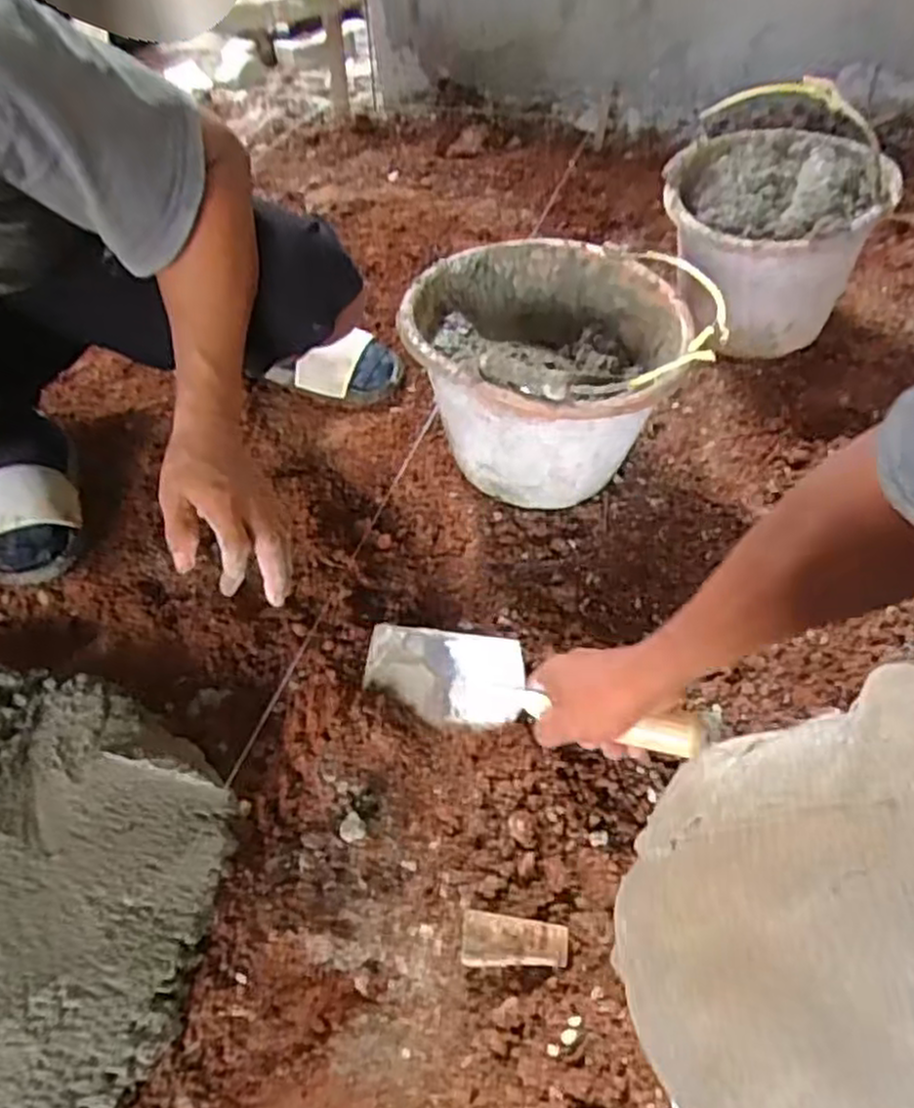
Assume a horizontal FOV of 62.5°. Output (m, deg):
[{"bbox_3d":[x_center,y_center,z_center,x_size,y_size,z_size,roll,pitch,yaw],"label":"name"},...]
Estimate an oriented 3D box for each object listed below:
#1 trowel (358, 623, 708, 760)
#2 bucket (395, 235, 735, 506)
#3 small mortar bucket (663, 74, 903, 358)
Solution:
[{"bbox_3d":[0.057,0.117,0.633,0.289,0.058,0.084,10,49,26],"label":"trowel"},{"bbox_3d":[0.095,-0.177,0.815,0.290,0.206,0.247,15,51,16],"label":"bucket"},{"bbox_3d":[0.392,-0.383,0.975,0.253,0.219,0.236,-2,49,2],"label":"small mortar bucket"}]

